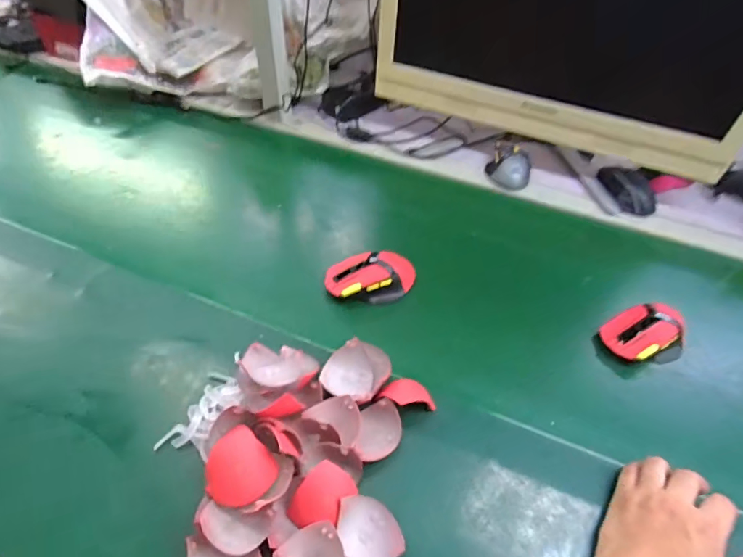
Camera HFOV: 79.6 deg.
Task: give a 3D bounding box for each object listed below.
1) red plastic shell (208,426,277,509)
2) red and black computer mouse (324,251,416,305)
[{"bbox_3d":[-0.123,0.175,0.409,0.062,0.023,0.058,2,49,-2],"label":"red plastic shell"},{"bbox_3d":[-0.001,-0.003,0.593,0.114,0.041,0.067,-13,51,-16],"label":"red and black computer mouse"}]

